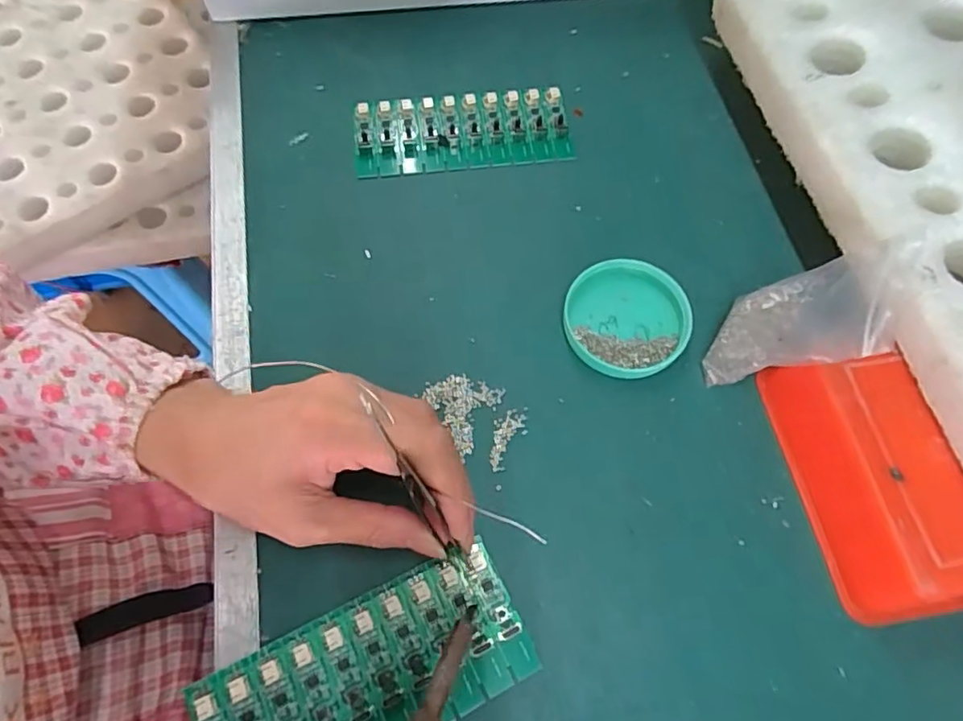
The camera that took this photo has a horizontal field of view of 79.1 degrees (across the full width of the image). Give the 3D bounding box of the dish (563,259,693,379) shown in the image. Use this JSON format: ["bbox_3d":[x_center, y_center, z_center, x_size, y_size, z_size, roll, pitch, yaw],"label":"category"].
[{"bbox_3d":[0.080,-0.023,0.318,0.066,0.014,0.064,0,66,0],"label":"dish"}]

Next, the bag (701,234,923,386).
[{"bbox_3d":[0.153,-0.018,0.278,0.015,0.096,0.059,32,69,-17],"label":"bag"}]

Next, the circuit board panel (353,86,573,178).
[{"bbox_3d":[-0.012,-0.151,0.381,0.139,0.006,0.058,-6,67,-3],"label":"circuit board panel"}]

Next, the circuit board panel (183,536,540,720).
[{"bbox_3d":[-0.049,0.136,0.250,0.137,0.008,0.061,-23,68,-13],"label":"circuit board panel"}]

